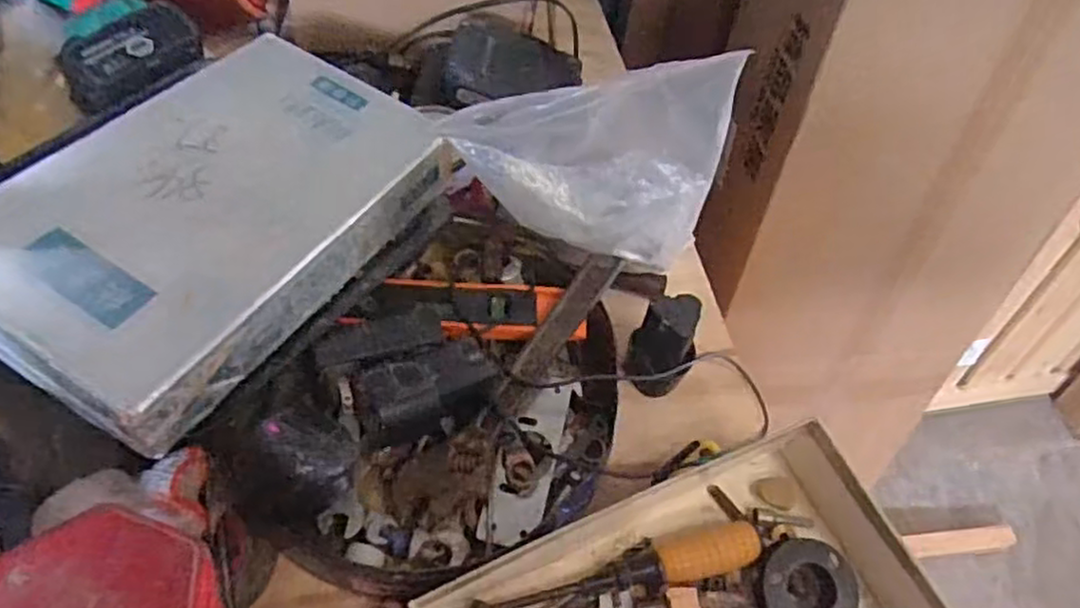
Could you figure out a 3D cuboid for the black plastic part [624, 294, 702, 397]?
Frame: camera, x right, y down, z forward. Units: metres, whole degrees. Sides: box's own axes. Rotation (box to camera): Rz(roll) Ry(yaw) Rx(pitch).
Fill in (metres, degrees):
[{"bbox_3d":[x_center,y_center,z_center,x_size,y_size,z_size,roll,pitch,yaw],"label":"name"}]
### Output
[{"bbox_3d":[0.094,0.030,0.541,0.051,0.077,0.037,-10,54,-13],"label":"black plastic part"}]

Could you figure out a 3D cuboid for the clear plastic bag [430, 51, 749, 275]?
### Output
[{"bbox_3d":[0.030,-0.090,0.485,0.182,0.150,0.026,1,52,-5],"label":"clear plastic bag"}]

